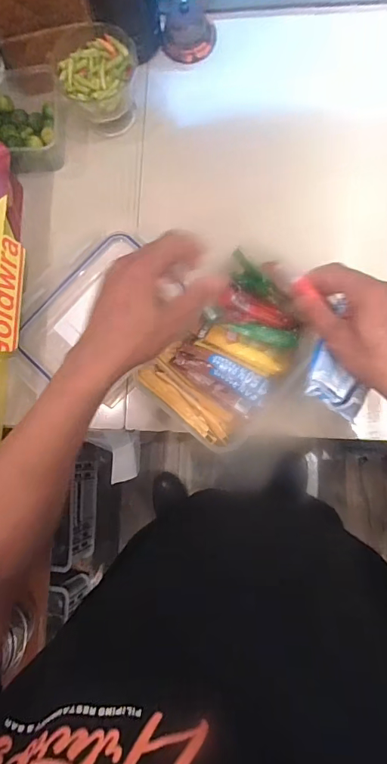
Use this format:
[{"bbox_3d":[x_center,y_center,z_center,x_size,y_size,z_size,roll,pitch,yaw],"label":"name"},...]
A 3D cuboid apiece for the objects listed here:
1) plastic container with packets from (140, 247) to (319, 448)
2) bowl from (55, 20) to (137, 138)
[{"bbox_3d":[0.042,-0.028,0.456,0.127,0.047,0.176,41,89,8],"label":"plastic container with packets"},{"bbox_3d":[-0.117,-0.385,0.553,0.097,0.078,0.100,-12,80,3],"label":"bowl"}]

